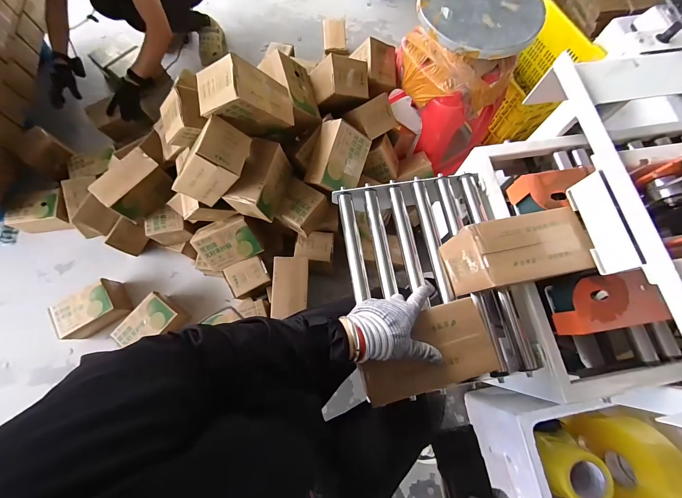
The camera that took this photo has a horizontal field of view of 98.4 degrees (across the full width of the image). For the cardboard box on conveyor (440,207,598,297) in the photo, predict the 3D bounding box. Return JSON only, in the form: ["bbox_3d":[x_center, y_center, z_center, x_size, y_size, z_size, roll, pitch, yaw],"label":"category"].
[{"bbox_3d":[0.287,0.013,0.508,0.187,0.130,0.104,-11,73,-5],"label":"cardboard box on conveyor"}]

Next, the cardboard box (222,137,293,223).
[{"bbox_3d":[-0.217,-0.178,0.796,0.103,0.127,0.185,18,73,4],"label":"cardboard box"}]

